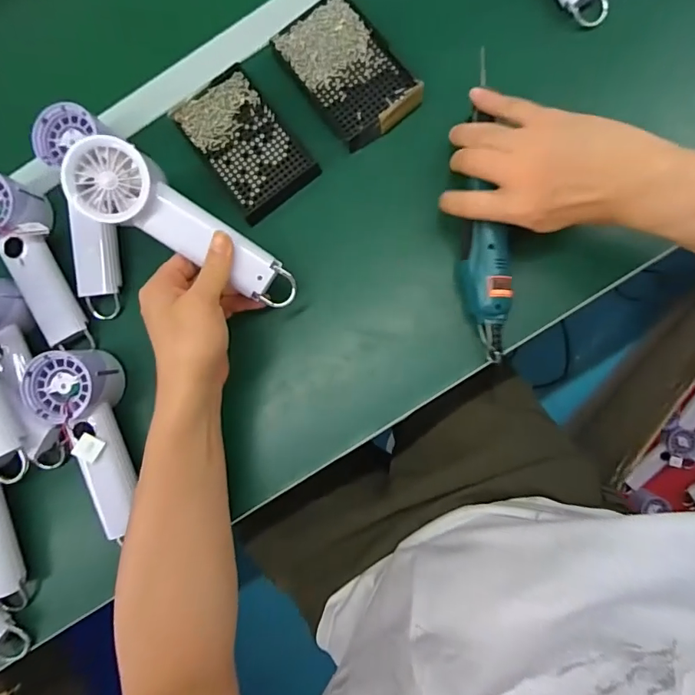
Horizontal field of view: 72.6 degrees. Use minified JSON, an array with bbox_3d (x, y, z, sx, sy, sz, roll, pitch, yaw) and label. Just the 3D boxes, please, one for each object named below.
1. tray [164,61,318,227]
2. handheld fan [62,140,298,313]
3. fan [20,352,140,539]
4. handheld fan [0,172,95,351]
[{"bbox_3d":[-0.101,-0.202,0.468,0.082,0.015,0.139,-38,82,1],"label":"tray"},{"bbox_3d":[-0.127,-0.096,0.389,0.190,0.032,0.057,30,88,-19],"label":"handheld fan"},{"bbox_3d":[-0.237,0.086,0.445,0.062,0.062,0.174,-14,96,5],"label":"fan"},{"bbox_3d":[-0.310,-0.084,0.469,0.063,0.055,0.188,-26,98,3],"label":"handheld fan"}]

